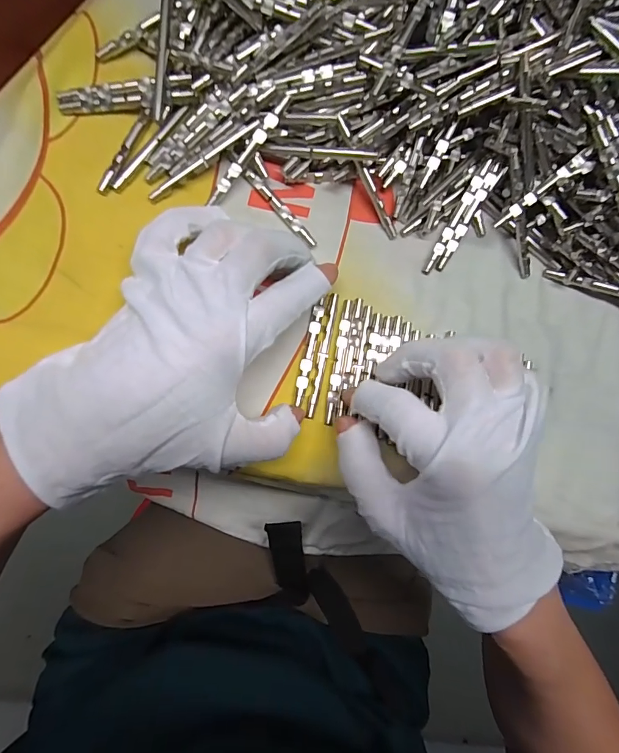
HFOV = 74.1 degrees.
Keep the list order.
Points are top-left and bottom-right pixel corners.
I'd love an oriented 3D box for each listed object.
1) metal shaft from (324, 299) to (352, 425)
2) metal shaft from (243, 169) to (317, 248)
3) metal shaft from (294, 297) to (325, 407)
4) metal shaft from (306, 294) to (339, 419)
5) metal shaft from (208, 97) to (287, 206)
[{"bbox_3d":[0.016,-0.008,0.221,0.006,0.004,0.068,11,85,-9],"label":"metal shaft"},{"bbox_3d":[-0.016,-0.092,0.224,0.006,0.005,0.053,-42,95,-9],"label":"metal shaft"},{"bbox_3d":[0.000,-0.014,0.221,0.006,0.004,0.058,14,83,-8],"label":"metal shaft"},{"bbox_3d":[0.008,-0.012,0.220,0.005,0.004,0.068,12,85,-9],"label":"metal shaft"},{"bbox_3d":[-0.032,-0.116,0.212,0.006,0.004,0.064,39,98,-6],"label":"metal shaft"}]

